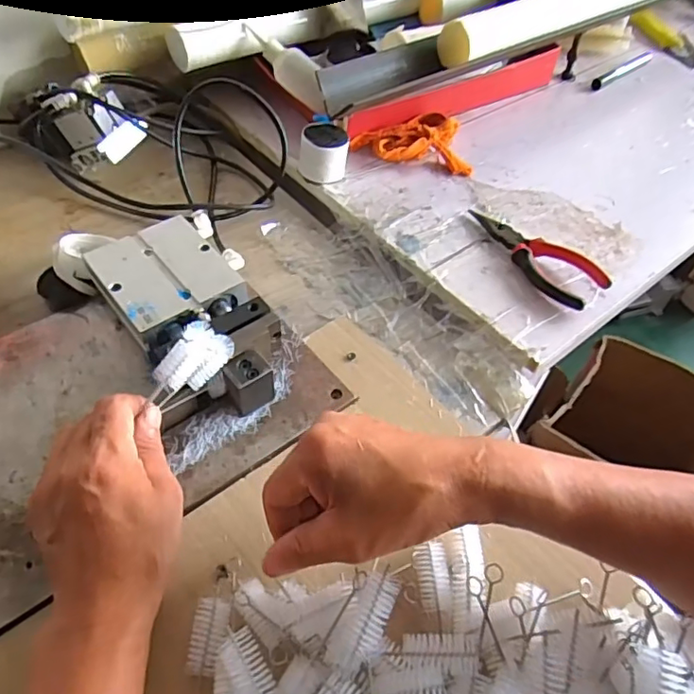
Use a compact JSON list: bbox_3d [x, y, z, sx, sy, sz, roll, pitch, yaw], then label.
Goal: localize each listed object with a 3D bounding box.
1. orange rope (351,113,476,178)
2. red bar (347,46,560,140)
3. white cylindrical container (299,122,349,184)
[{"bbox_3d":[0.078,-0.245,0.667,0.136,0.027,0.084,7,51,2],"label":"orange rope"},{"bbox_3d":[0.152,-0.321,0.726,0.370,0.061,0.020,-32,59,-26],"label":"red bar"},{"bbox_3d":[-0.025,-0.213,0.617,0.052,0.052,0.051,2,51,-3],"label":"white cylindrical container"}]

